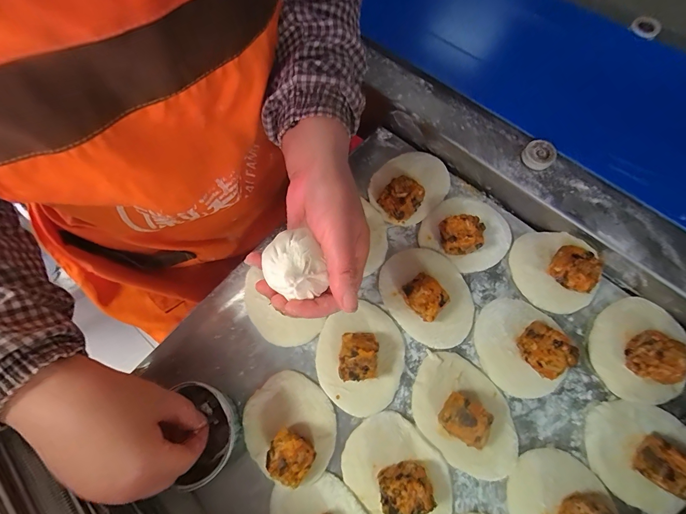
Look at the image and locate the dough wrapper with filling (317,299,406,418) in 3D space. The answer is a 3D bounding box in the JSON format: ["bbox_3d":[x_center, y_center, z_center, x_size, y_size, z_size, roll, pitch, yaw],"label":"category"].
[{"bbox_3d":[0.017,0.097,0.309,0.086,0.032,0.097,-16,72,-2],"label":"dough wrapper with filling"}]

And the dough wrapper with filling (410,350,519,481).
[{"bbox_3d":[0.113,0.143,0.289,0.078,0.035,0.111,-44,74,-10],"label":"dough wrapper with filling"}]

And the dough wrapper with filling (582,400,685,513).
[{"bbox_3d":[0.261,0.168,0.277,0.082,0.036,0.083,-1,72,3],"label":"dough wrapper with filling"}]

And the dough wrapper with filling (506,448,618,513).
[{"bbox_3d":[0.186,0.215,0.266,0.087,0.040,0.090,23,75,11],"label":"dough wrapper with filling"}]

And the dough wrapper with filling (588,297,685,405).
[{"bbox_3d":[0.285,0.085,0.302,0.084,0.034,0.096,2,72,5],"label":"dough wrapper with filling"}]

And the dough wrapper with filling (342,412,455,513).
[{"bbox_3d":[0.050,0.195,0.277,0.079,0.033,0.104,-36,73,-8],"label":"dough wrapper with filling"}]

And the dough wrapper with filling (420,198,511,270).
[{"bbox_3d":[0.136,-0.032,0.341,0.089,0.033,0.081,35,77,14],"label":"dough wrapper with filling"}]

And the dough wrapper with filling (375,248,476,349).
[{"bbox_3d":[0.087,0.036,0.321,0.080,0.035,0.104,-35,73,-8],"label":"dough wrapper with filling"}]

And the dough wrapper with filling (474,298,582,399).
[{"bbox_3d":[0.172,0.084,0.307,0.077,0.032,0.090,-8,71,1],"label":"dough wrapper with filling"}]

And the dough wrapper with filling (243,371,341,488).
[{"bbox_3d":[-0.050,0.157,0.292,0.081,0.034,0.092,-37,73,-8],"label":"dough wrapper with filling"}]

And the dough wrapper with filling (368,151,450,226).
[{"bbox_3d":[0.075,-0.084,0.363,0.102,0.030,0.074,-42,74,-10],"label":"dough wrapper with filling"}]

